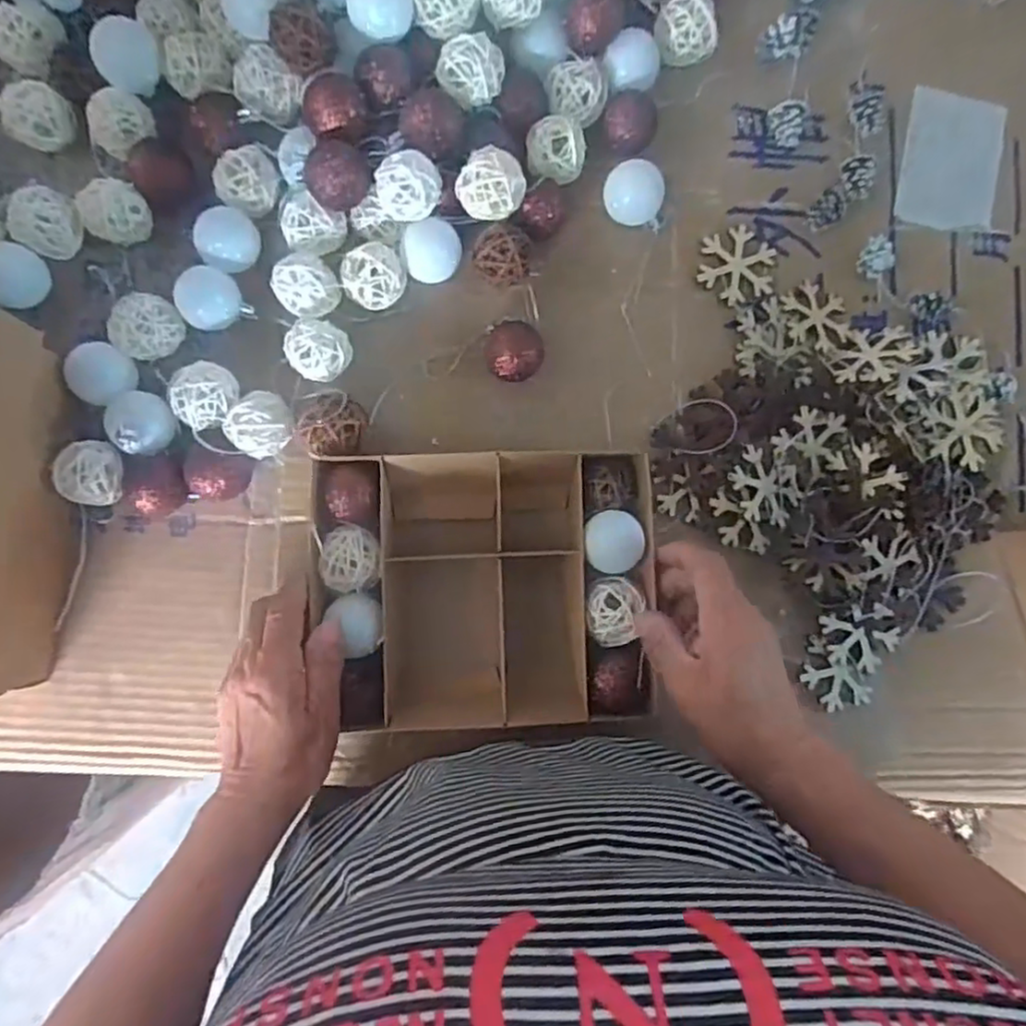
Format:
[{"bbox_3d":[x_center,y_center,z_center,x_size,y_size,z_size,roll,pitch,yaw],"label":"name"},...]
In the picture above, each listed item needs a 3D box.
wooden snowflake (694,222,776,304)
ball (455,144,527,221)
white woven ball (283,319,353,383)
[{"bbox_3d":[0.154,-0.170,0.456,0.055,0.007,0.050,0,87,-6],"label":"wooden snowflake"},{"bbox_3d":[-0.014,-0.197,0.407,0.039,0.036,0.036,0,87,-6],"label":"ball"},{"bbox_3d":[-0.121,-0.103,0.419,0.036,0.037,0.038,0,87,-6],"label":"white woven ball"}]

